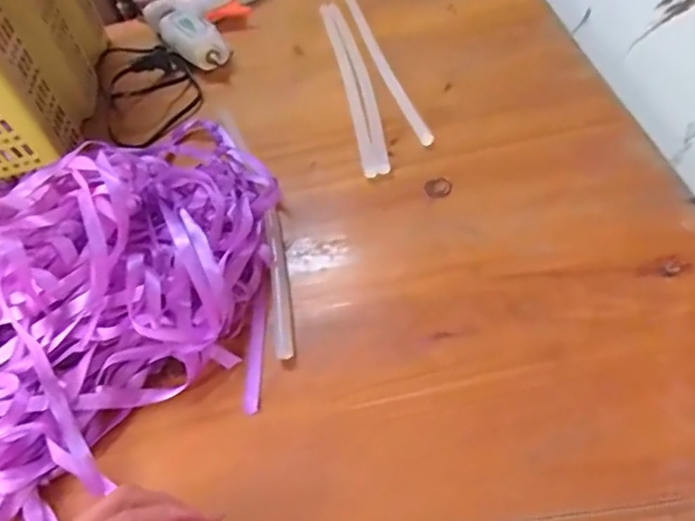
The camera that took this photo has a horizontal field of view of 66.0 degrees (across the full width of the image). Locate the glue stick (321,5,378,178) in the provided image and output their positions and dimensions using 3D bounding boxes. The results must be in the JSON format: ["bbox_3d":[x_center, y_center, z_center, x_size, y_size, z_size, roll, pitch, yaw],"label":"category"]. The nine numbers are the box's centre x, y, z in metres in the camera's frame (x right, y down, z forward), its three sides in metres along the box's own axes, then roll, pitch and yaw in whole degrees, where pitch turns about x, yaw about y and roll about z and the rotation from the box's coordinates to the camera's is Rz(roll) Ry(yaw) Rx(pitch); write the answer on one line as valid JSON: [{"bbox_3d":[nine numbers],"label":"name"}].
[{"bbox_3d":[-0.001,-0.189,0.553,0.014,0.008,0.302,-13,51,2],"label":"glue stick"}]

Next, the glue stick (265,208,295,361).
[{"bbox_3d":[-0.053,0.013,0.402,0.014,0.013,0.130,-13,51,2],"label":"glue stick"}]

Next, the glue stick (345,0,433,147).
[{"bbox_3d":[0.032,-0.220,0.570,0.018,0.013,0.309,-17,51,-1],"label":"glue stick"}]

